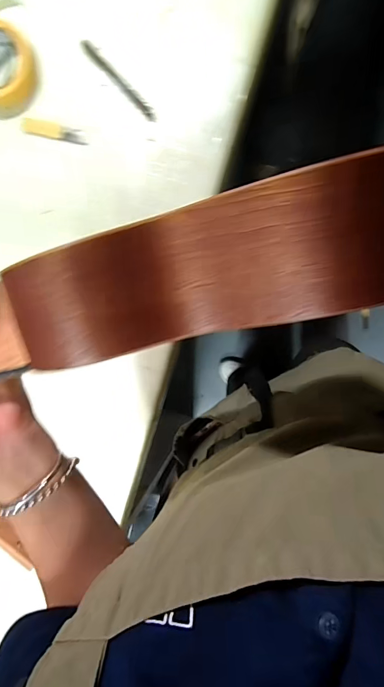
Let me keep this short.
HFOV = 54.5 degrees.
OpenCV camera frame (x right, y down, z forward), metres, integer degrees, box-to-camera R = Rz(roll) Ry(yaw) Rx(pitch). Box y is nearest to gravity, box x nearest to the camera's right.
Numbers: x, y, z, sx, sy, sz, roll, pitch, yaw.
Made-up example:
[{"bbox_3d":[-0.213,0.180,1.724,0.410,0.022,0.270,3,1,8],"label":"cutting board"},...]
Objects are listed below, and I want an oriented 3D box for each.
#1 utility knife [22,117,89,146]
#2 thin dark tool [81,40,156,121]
[{"bbox_3d":[-0.191,-0.295,0.518,0.096,0.004,0.021,15,95,6],"label":"utility knife"},{"bbox_3d":[-0.096,-0.350,0.496,0.013,0.007,0.136,-42,88,8],"label":"thin dark tool"}]

